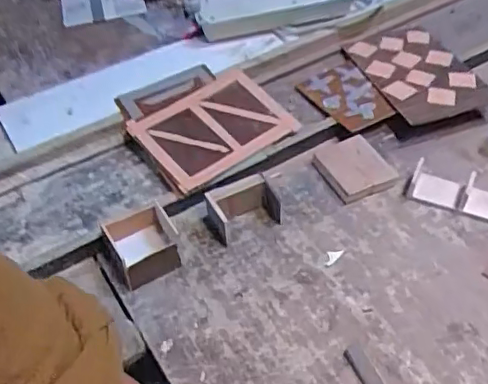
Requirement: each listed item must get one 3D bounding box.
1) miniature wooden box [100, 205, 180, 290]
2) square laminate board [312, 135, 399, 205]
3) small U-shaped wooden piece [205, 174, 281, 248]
[{"bbox_3d":[-0.107,0.055,0.626,0.065,0.041,0.080,-25,51,-17],"label":"miniature wooden box"},{"bbox_3d":[0.131,-0.028,0.693,0.074,0.020,0.083,-22,50,-14],"label":"square laminate board"},{"bbox_3d":[-0.001,0.014,0.650,0.085,0.042,0.052,-23,51,-15],"label":"small U-shaped wooden piece"}]

